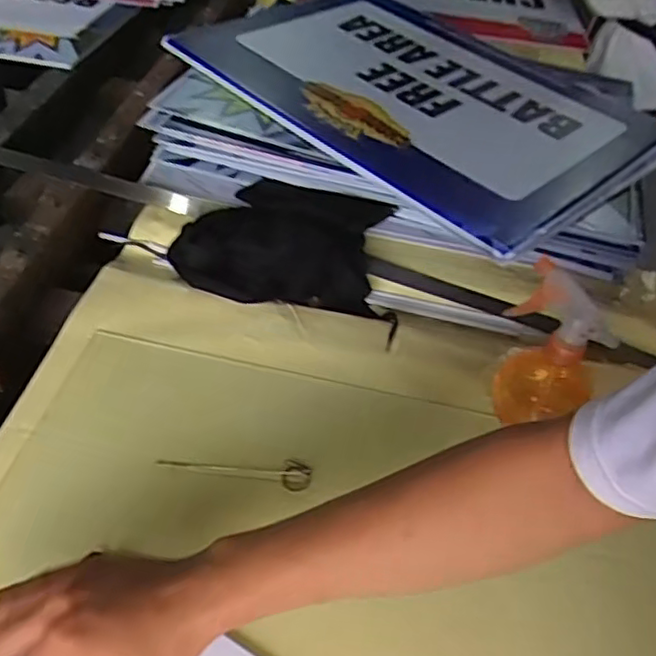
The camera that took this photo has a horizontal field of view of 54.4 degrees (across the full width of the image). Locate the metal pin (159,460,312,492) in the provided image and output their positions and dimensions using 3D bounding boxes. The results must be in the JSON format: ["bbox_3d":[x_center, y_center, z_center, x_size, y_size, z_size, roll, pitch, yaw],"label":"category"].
[{"bbox_3d":[-0.081,0.121,0.568,0.134,0.004,0.027,11,59,2],"label":"metal pin"}]

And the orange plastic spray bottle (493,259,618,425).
[{"bbox_3d":[0.201,0.024,0.576,0.083,0.157,0.052,22,48,12],"label":"orange plastic spray bottle"}]

